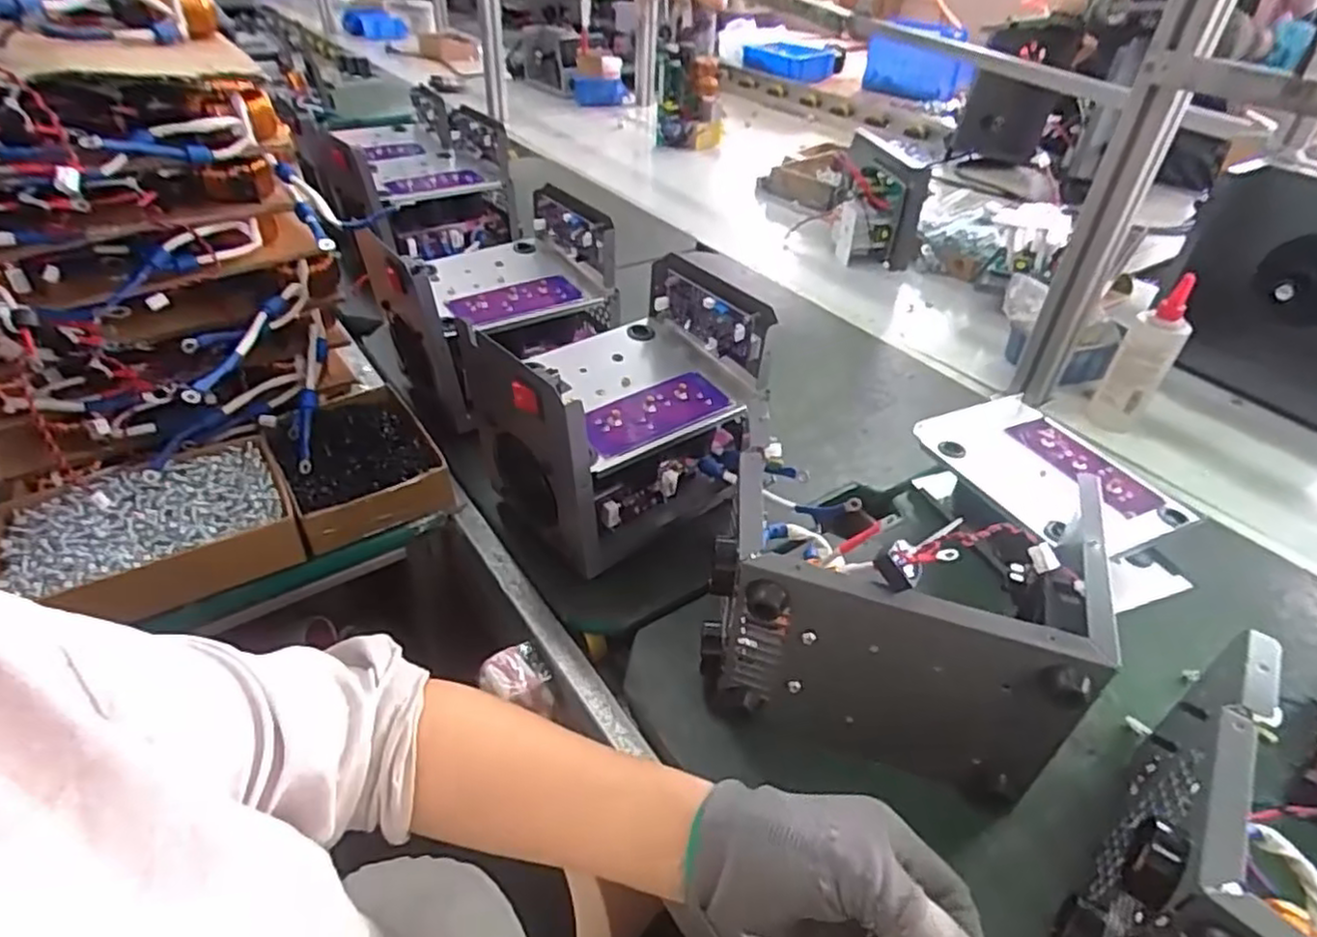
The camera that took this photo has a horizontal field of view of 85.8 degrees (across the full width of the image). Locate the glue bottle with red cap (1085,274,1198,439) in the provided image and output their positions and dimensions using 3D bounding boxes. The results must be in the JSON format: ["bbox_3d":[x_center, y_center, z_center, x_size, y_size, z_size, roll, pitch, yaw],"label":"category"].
[{"bbox_3d":[0.530,-0.119,0.778,0.055,0.160,0.043,31,47,31],"label":"glue bottle with red cap"}]

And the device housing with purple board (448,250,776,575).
[{"bbox_3d":[-0.030,-0.043,0.625,0.223,0.192,0.151,-27,47,-31],"label":"device housing with purple board"}]

